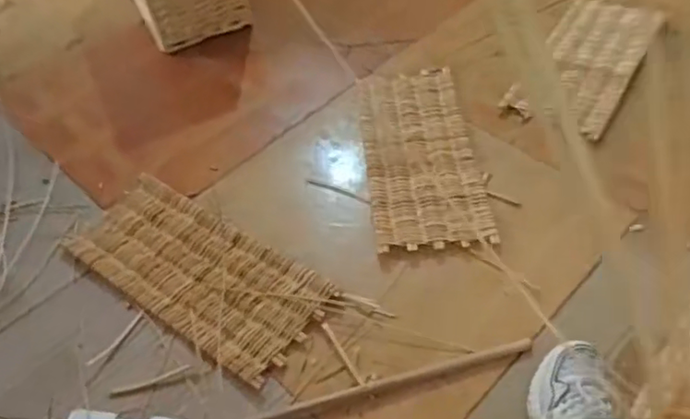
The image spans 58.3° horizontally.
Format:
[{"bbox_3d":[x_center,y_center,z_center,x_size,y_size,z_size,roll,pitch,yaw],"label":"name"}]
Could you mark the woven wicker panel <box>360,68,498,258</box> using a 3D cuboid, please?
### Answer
[{"bbox_3d":[0.142,-0.113,1.173,0.199,0.023,0.474,-3,49,0],"label":"woven wicker panel"}]

